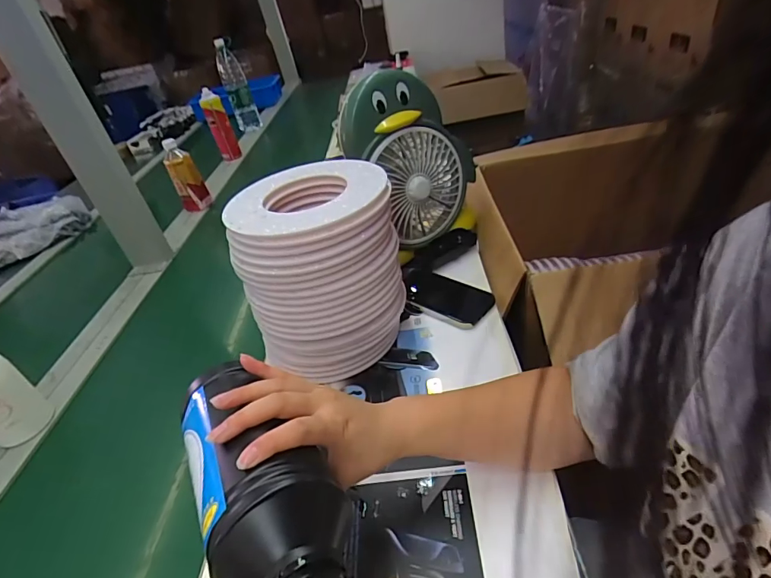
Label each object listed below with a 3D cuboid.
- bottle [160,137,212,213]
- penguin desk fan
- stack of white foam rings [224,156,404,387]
[{"bbox_3d":[-0.521,-0.298,1.155,0.072,0.168,0.086,-25,37,-17],"label":"bottle"},{"bbox_3d":[0.047,-0.207,0.738,0.209,0.272,0.119,-19,35,-8],"label":"penguin desk fan"},{"bbox_3d":[-0.080,-0.021,0.584,0.197,0.225,0.186,-24,38,-17],"label":"stack of white foam rings"}]

